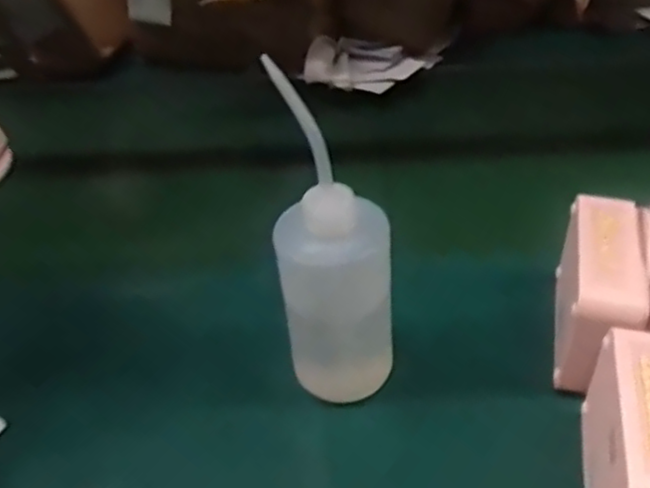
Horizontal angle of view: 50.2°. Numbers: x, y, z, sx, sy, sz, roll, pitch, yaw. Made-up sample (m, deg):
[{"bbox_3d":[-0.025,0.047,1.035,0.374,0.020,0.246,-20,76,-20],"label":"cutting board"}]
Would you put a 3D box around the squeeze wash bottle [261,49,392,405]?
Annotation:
[{"bbox_3d":[0.004,0.010,0.459,0.076,0.217,0.061,-2,39,4],"label":"squeeze wash bottle"}]

